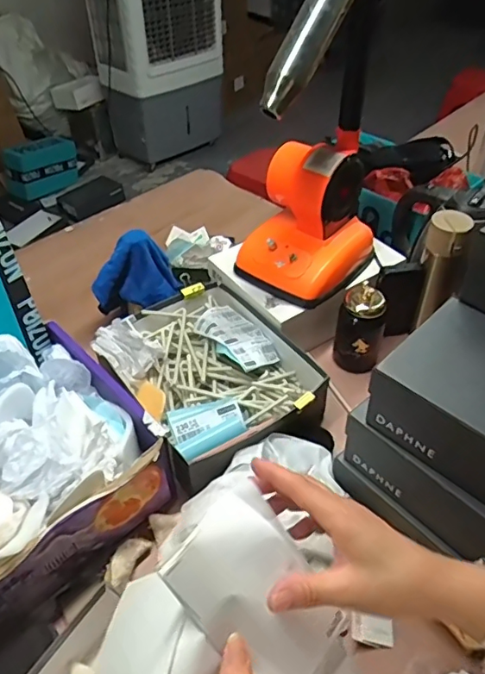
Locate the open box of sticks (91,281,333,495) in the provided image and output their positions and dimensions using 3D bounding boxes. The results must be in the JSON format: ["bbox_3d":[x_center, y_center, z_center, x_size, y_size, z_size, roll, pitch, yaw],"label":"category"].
[{"bbox_3d":[-0.052,0.055,0.846,0.276,0.098,0.335,-26,50,-22],"label":"open box of sticks"}]

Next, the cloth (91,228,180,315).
[{"bbox_3d":[-0.188,-0.106,0.921,0.144,0.122,0.070,-19,48,-16],"label":"cloth"}]

